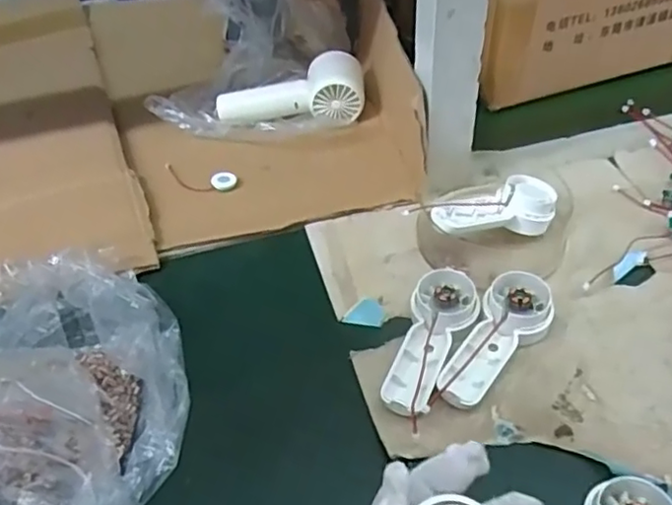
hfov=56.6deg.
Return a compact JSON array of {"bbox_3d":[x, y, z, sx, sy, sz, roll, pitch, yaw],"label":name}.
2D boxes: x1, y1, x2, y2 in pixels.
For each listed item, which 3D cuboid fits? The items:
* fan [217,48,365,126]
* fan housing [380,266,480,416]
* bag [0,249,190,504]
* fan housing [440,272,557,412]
[{"bbox_3d":[-0.047,-0.164,0.637,0.152,0.043,0.073,2,47,7],"label":"fan"},{"bbox_3d":[0.066,0.060,0.425,0.044,0.024,0.113,13,49,17],"label":"fan housing"},{"bbox_3d":[-0.181,0.087,0.399,0.176,0.059,0.221,-37,54,-26],"label":"bag"},{"bbox_3d":[0.109,0.060,0.421,0.044,0.025,0.108,26,54,26],"label":"fan housing"}]

